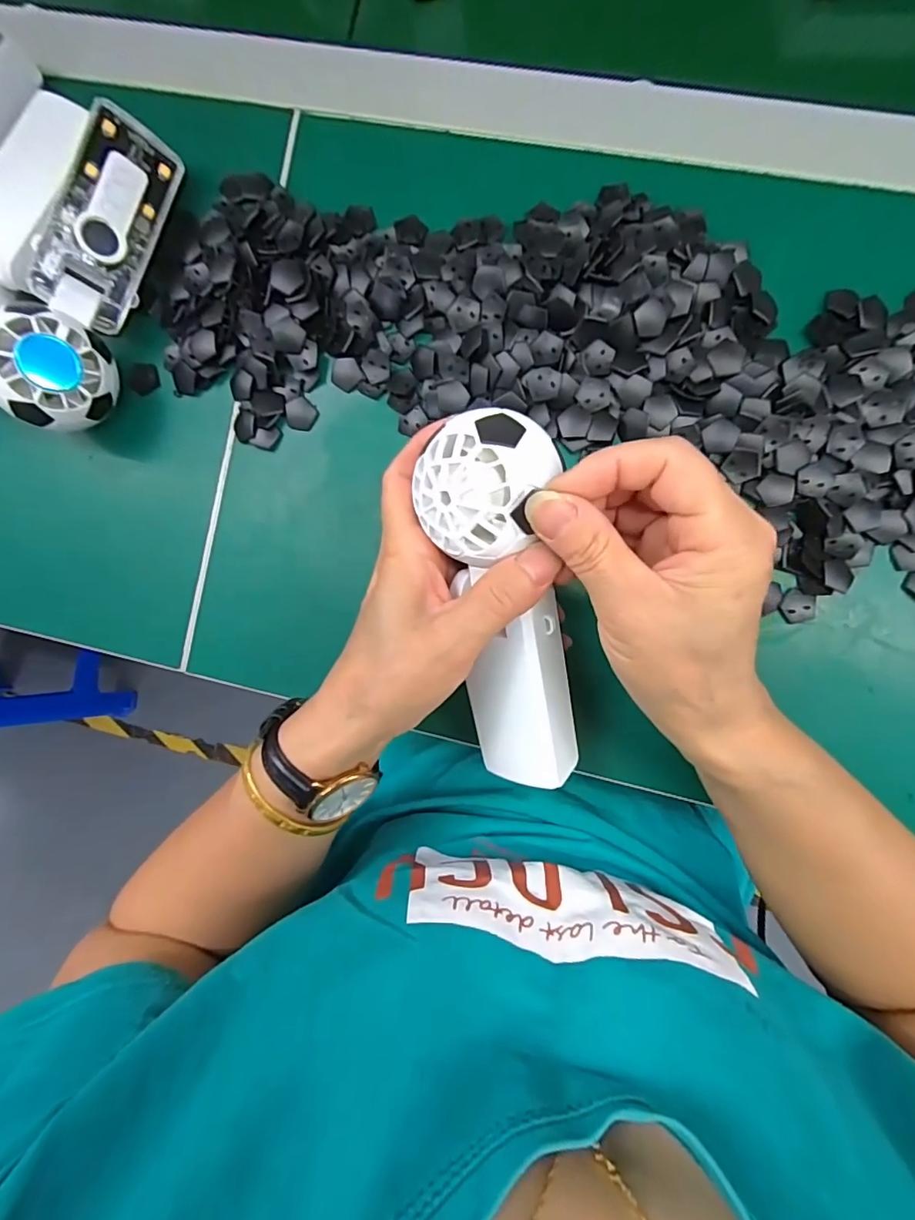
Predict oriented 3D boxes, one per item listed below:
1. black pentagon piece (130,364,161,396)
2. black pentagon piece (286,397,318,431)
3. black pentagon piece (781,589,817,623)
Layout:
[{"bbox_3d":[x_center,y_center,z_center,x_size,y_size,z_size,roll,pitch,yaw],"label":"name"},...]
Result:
[{"bbox_3d":[-0.195,-0.144,0.316,0.017,0.006,0.017,-2,90,5],"label":"black pentagon piece"},{"bbox_3d":[-0.095,-0.119,0.308,0.018,0.004,0.019,13,91,5],"label":"black pentagon piece"},{"bbox_3d":[0.187,-0.002,0.278,0.018,0.004,0.018,-2,90,5],"label":"black pentagon piece"}]

